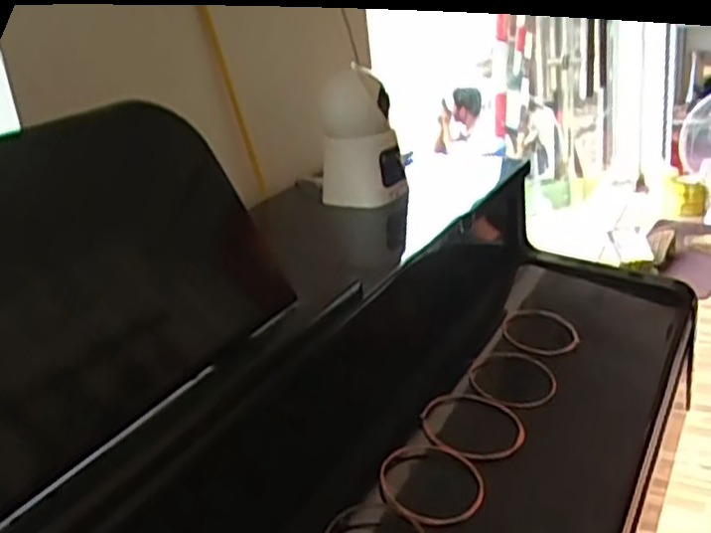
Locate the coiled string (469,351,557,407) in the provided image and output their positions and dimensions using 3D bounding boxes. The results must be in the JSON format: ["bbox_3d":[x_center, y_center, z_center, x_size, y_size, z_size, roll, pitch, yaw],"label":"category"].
[{"bbox_3d":[0.128,0.090,0.612,0.069,0.009,0.070,1,28,-1],"label":"coiled string"}]

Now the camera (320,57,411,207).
[{"bbox_3d":[0.005,-0.124,0.731,0.080,0.120,0.073,-7,22,1],"label":"camera"}]

